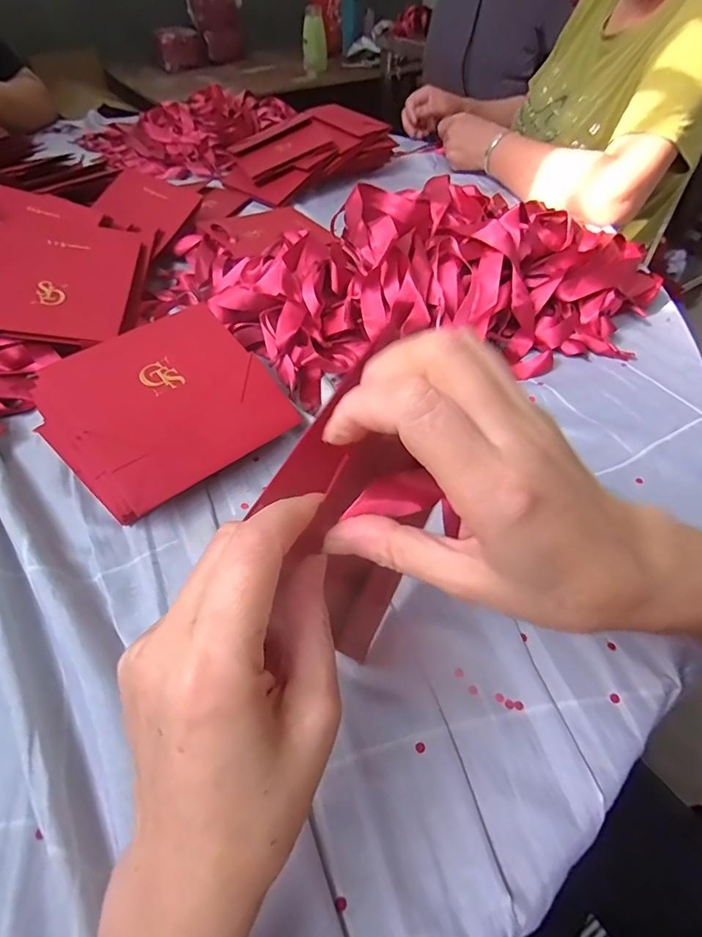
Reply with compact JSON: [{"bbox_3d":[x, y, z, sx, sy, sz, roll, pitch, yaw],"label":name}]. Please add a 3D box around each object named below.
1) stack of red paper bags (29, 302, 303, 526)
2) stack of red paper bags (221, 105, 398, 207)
[{"bbox_3d":[-0.141,-0.050,0.359,0.153,0.020,0.138,-34,78,-24],"label":"stack of red paper bags"},{"bbox_3d":[-0.070,-0.506,0.750,0.251,0.074,0.146,-27,55,-21],"label":"stack of red paper bags"}]

